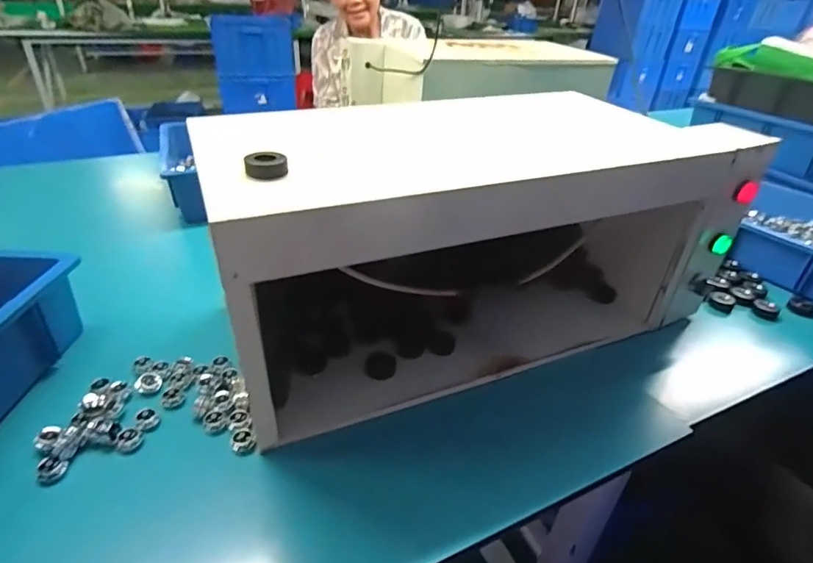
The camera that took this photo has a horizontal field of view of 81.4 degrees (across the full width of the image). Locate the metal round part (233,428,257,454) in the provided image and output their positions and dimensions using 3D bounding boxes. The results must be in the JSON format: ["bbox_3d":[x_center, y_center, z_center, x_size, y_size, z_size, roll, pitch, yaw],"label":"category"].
[{"bbox_3d":[-0.175,0.170,0.503,0.021,0.013,0.027,-21,40,-33],"label":"metal round part"}]

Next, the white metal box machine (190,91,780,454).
[{"bbox_3d":[0.104,-0.057,0.646,0.655,0.301,0.269,-11,35,-21],"label":"white metal box machine"}]

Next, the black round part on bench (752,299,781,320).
[{"bbox_3d":[0.583,0.044,0.766,0.037,0.021,0.033,28,40,33],"label":"black round part on bench"}]

